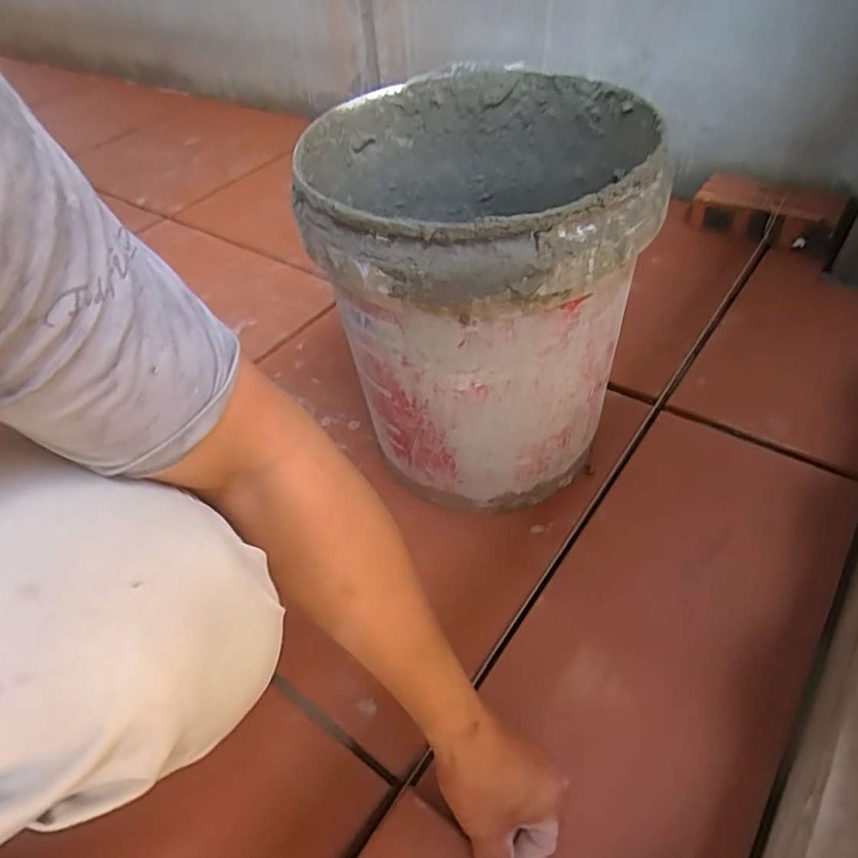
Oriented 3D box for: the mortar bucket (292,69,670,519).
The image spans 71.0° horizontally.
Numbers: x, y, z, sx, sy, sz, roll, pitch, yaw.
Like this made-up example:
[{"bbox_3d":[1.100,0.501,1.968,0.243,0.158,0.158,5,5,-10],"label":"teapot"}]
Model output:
[{"bbox_3d":[0.052,-0.116,0.601,0.280,0.346,0.304,-5,47,2],"label":"mortar bucket"}]

